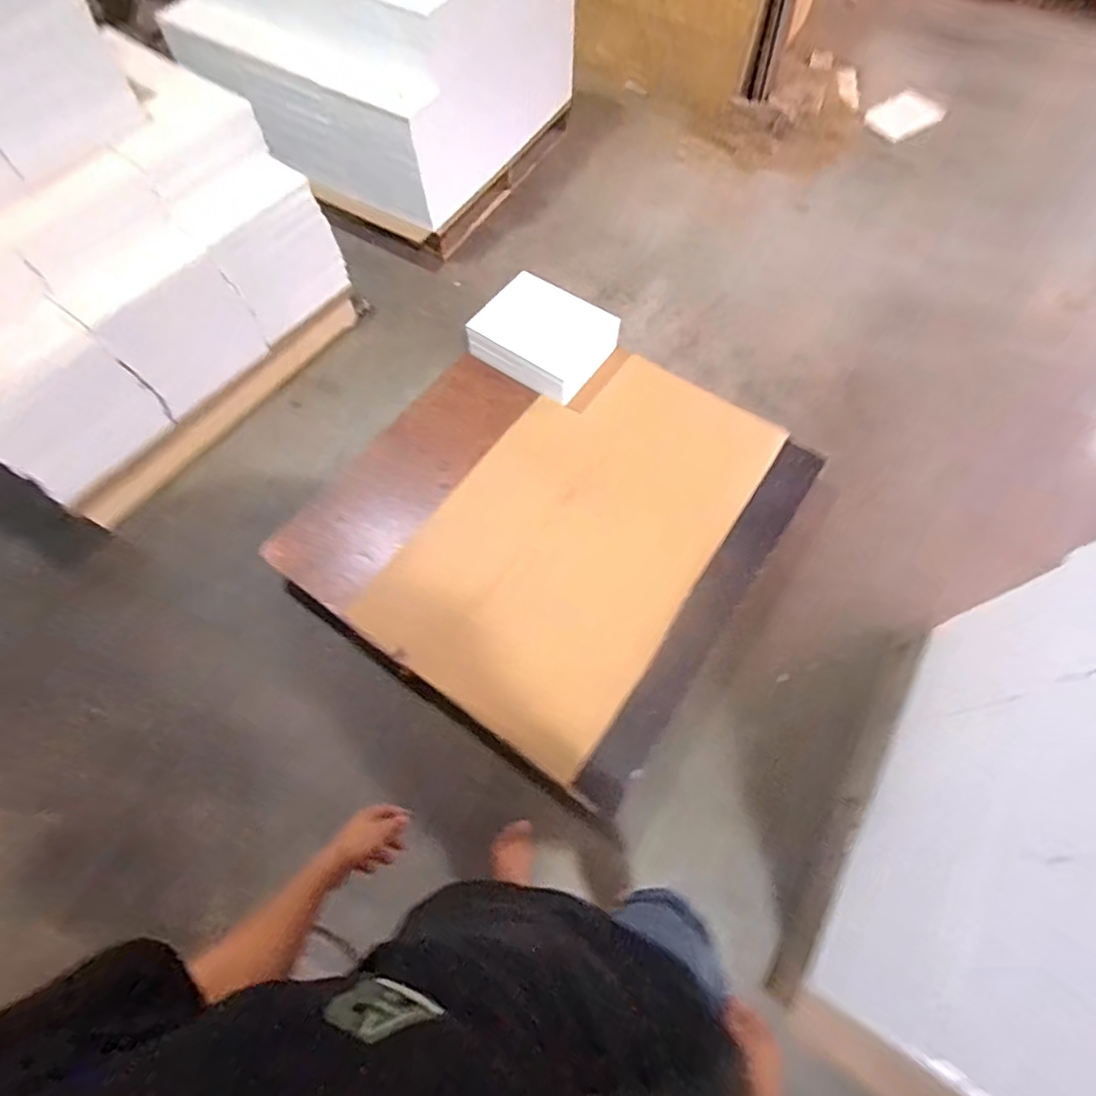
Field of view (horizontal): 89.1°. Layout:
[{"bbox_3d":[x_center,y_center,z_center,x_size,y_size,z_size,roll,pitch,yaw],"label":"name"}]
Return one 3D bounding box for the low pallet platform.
[{"bbox_3d":[0.017,-0.091,1.621,1.131,0.138,1.181,32,69,12],"label":"low pallet platform"}]

